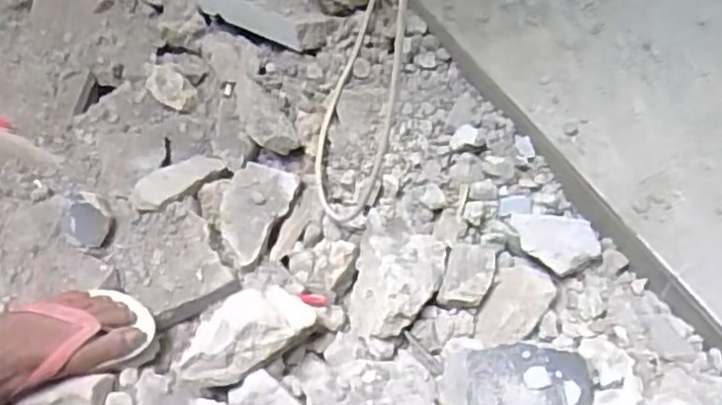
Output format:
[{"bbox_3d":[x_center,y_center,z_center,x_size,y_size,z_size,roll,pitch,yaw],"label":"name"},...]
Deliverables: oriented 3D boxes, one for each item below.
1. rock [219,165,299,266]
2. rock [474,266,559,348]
[{"bbox_3d":[-0.140,0.008,0.892,0.079,0.025,0.127,20,66,19],"label":"rock"},{"bbox_3d":[0.169,0.120,0.786,0.067,0.036,0.109,22,66,20],"label":"rock"}]

